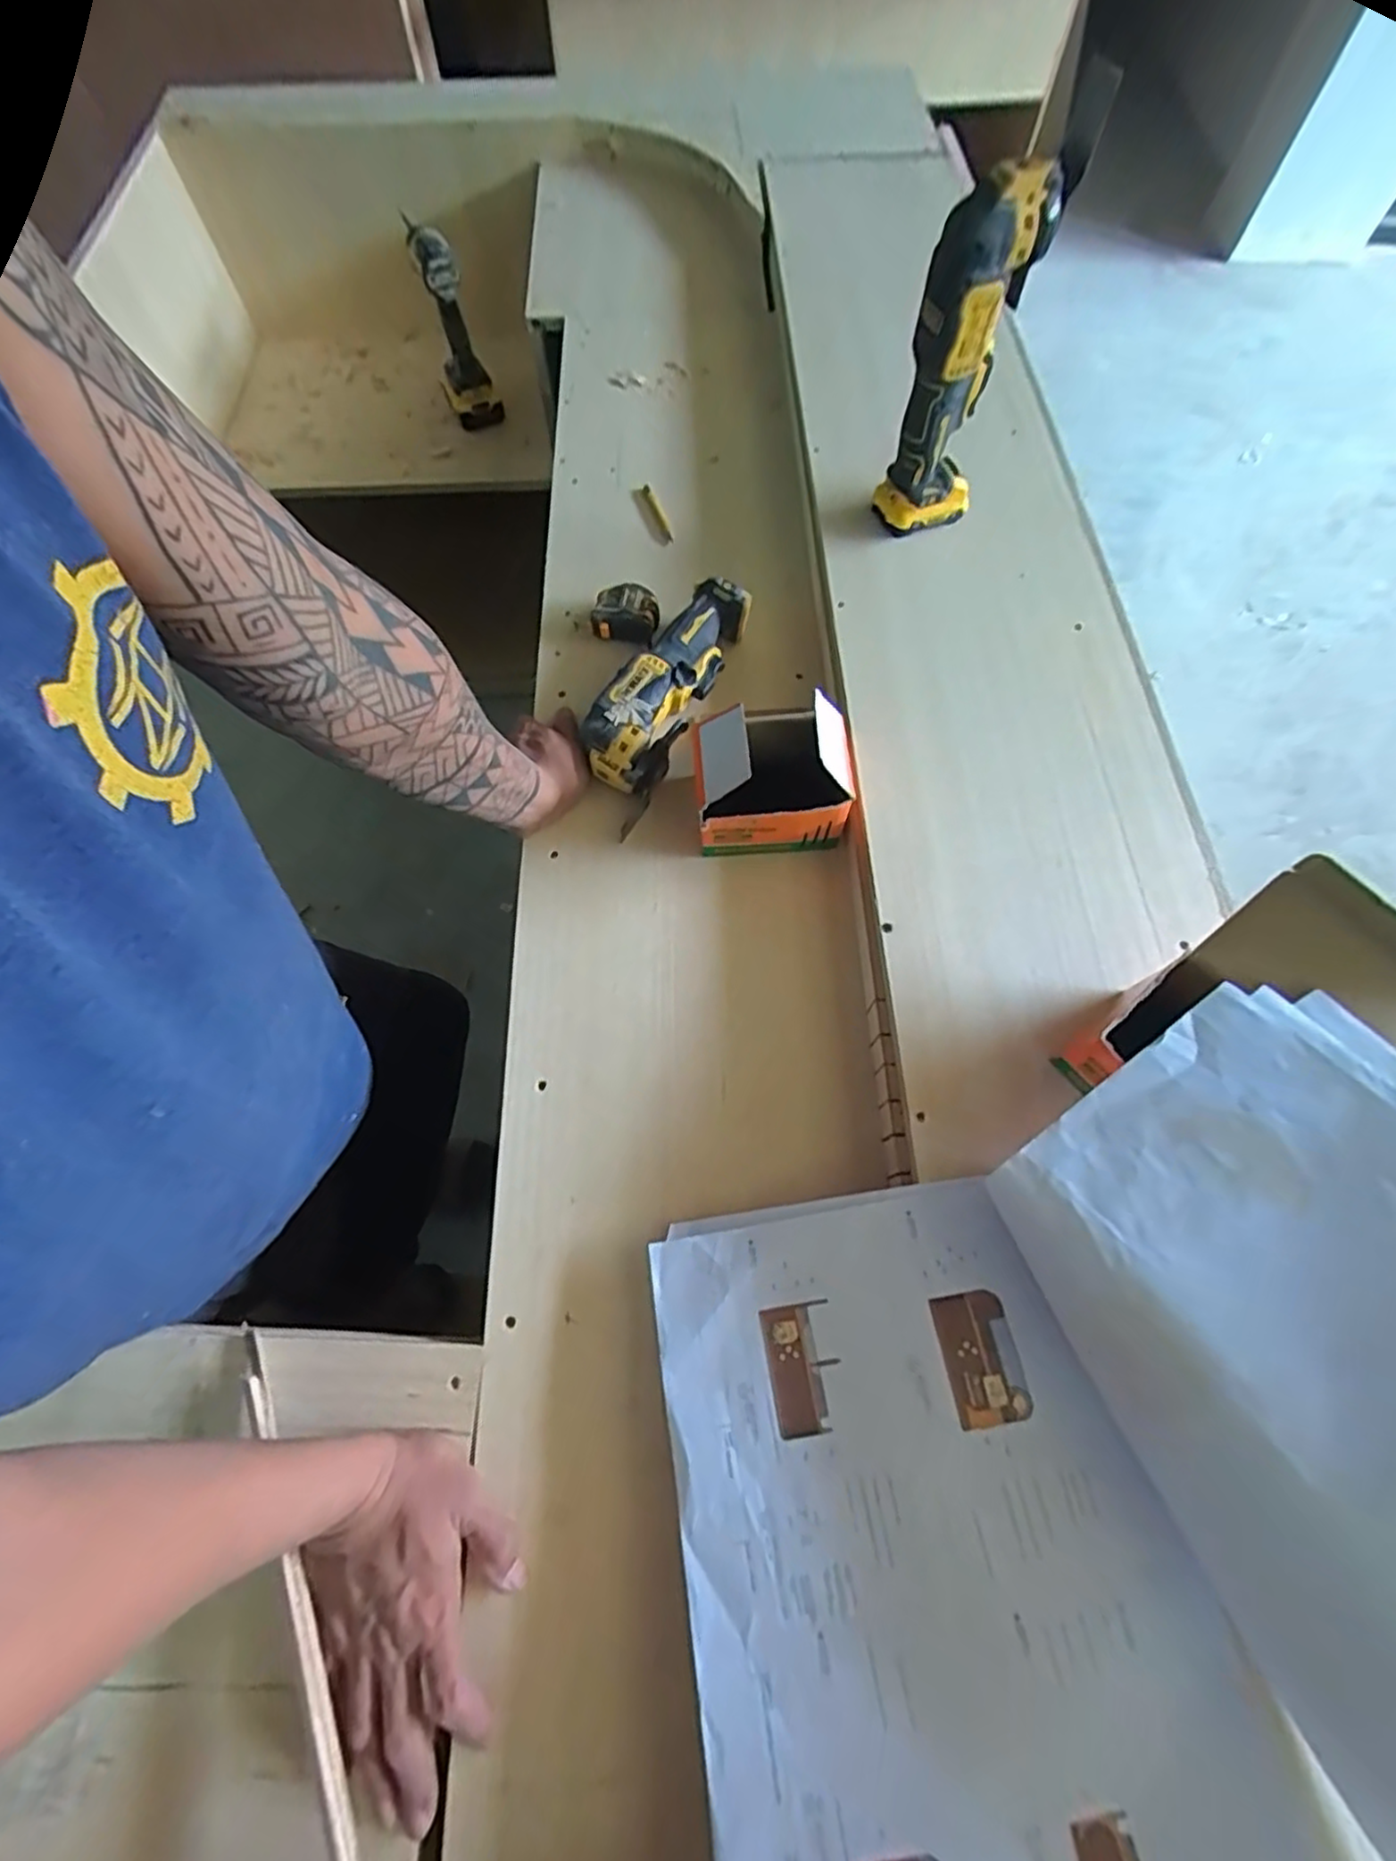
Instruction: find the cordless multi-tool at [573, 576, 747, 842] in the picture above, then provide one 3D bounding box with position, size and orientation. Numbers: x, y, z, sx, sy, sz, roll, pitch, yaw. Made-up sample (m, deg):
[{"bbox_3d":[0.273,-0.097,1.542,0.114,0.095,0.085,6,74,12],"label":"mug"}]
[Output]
[{"bbox_3d":[-0.037,-0.230,0.685,0.082,0.064,0.254,24,70,10],"label":"cordless multi-tool"}]

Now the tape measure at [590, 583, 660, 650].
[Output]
[{"bbox_3d":[-0.076,-0.333,0.741,0.070,0.038,0.059,15,69,7],"label":"tape measure"}]

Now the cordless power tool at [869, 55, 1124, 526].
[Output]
[{"bbox_3d":[0.226,-0.478,0.623,0.090,0.300,0.081,18,69,8],"label":"cordless power tool"}]

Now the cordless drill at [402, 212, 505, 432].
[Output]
[{"bbox_3d":[-0.399,-0.972,1.161,0.090,0.286,0.143,-15,68,-5],"label":"cordless drill"}]

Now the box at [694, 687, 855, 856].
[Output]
[{"bbox_3d":[0.062,-0.130,0.617,0.130,0.105,0.096,-6,68,-2],"label":"box"}]

